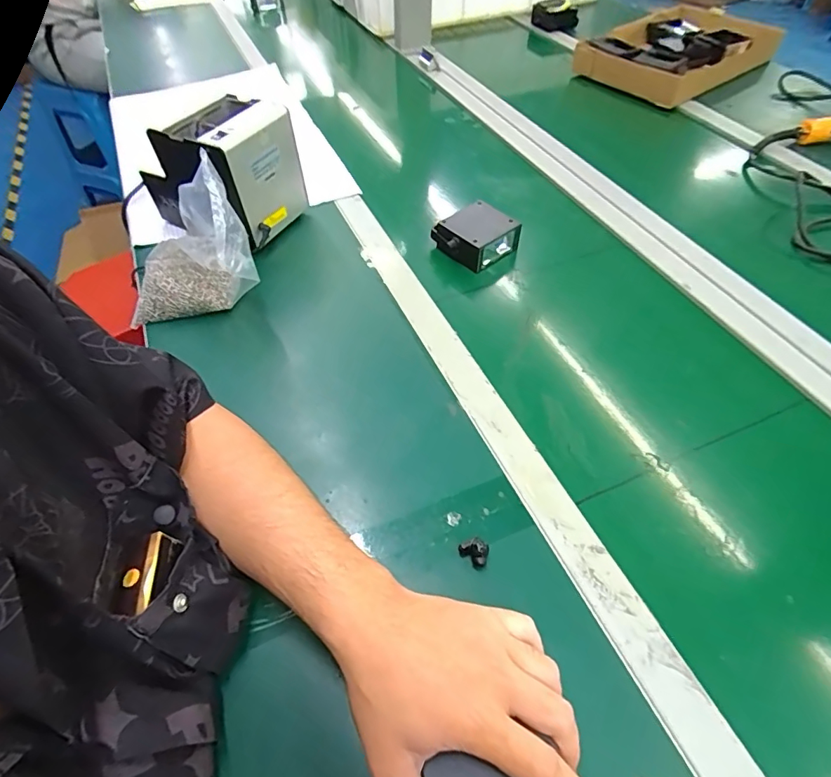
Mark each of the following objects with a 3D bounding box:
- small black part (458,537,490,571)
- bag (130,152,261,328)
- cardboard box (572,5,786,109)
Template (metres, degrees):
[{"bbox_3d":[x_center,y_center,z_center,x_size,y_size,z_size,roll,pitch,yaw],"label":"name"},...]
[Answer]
[{"bbox_3d":[0.049,0.137,0.393,0.025,0.012,0.019,25,57,19],"label":"small black part"},{"bbox_3d":[-0.267,-0.156,0.536,0.133,0.153,0.138,-23,56,-16],"label":"bag"},{"bbox_3d":[0.575,-0.738,1.026,0.406,0.056,0.303,-39,61,-25],"label":"cardboard box"}]

